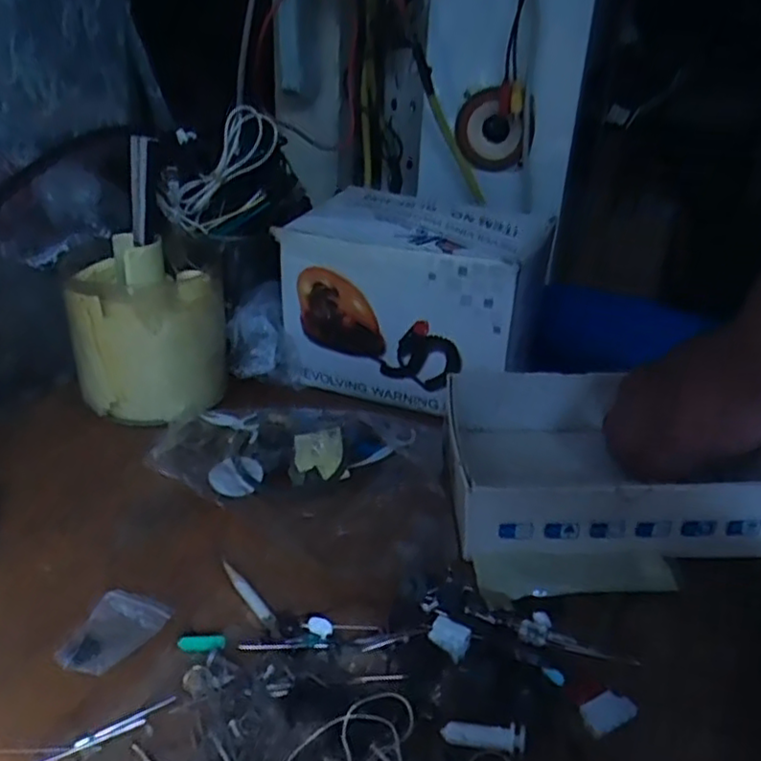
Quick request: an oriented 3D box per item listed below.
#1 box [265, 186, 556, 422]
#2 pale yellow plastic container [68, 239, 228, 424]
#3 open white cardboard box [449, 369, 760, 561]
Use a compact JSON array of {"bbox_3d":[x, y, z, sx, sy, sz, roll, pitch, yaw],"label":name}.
[{"bbox_3d":[0.028,-0.073,0.606,0.197,0.144,0.146,12,28,18],"label":"box"},{"bbox_3d":[-0.191,-0.038,0.560,0.118,0.126,0.087,3,27,2],"label":"pale yellow plastic container"},{"bbox_3d":[0.151,0.052,0.483,0.198,0.058,0.161,3,27,1],"label":"open white cardboard box"}]

